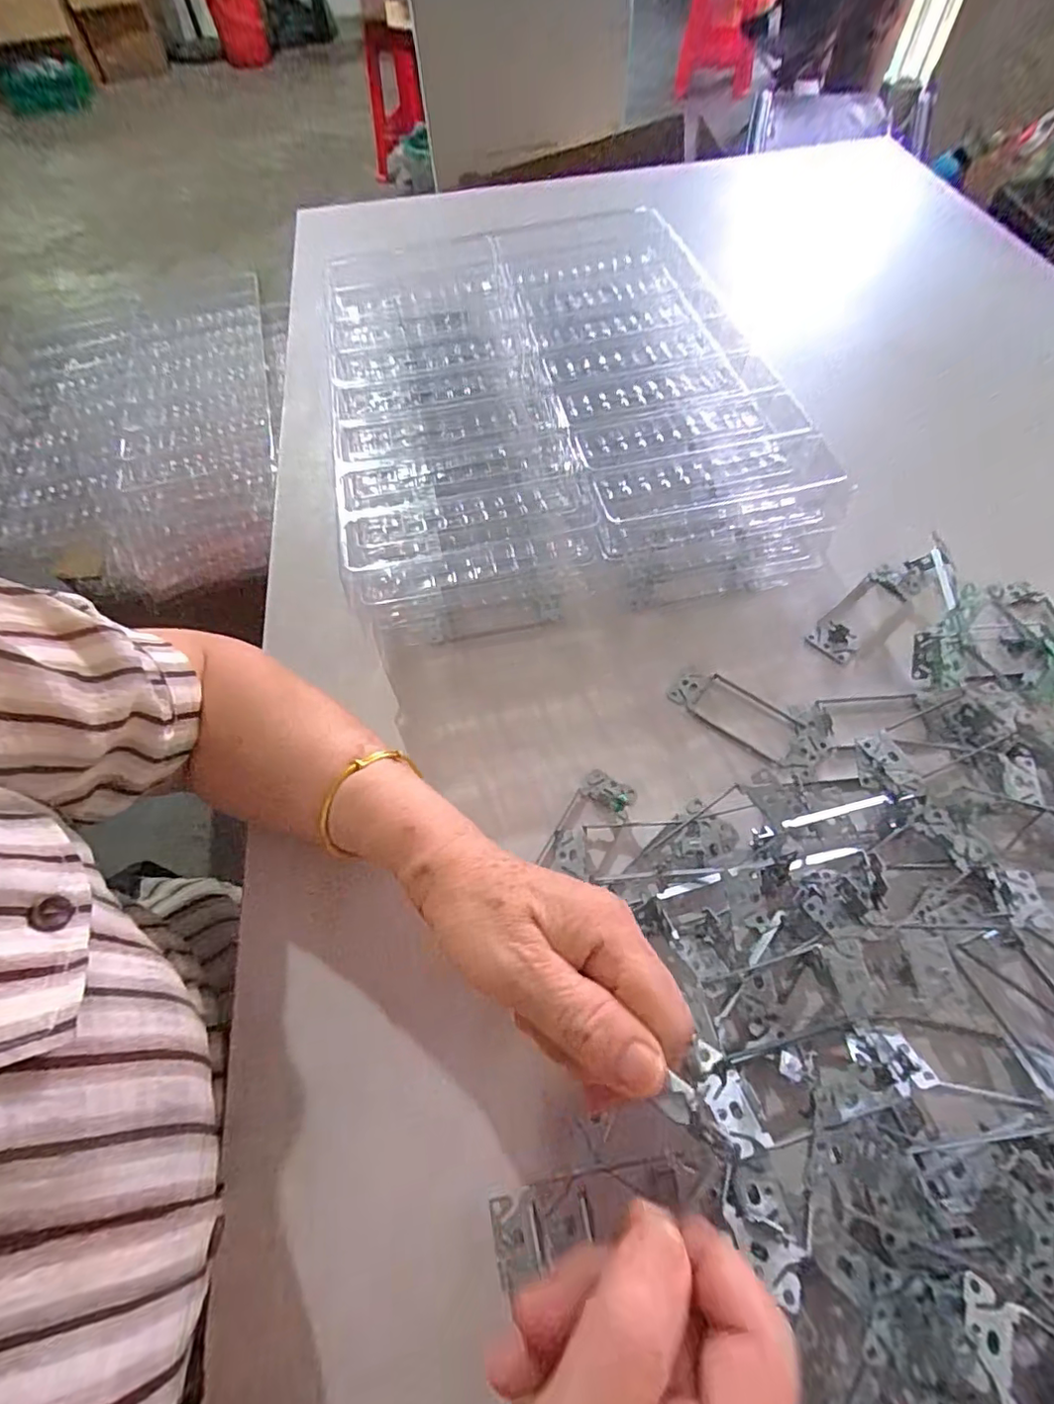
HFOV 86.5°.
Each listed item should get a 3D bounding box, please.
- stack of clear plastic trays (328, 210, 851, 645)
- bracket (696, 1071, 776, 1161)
[{"bbox_3d":[0.021,-0.252,0.490,0.346,0.109,0.397,-11,61,-2],"label":"stack of clear plastic trays"},{"bbox_3d":[0.095,0.191,0.260,0.021,0.004,0.031,-12,38,-10],"label":"bracket"}]

